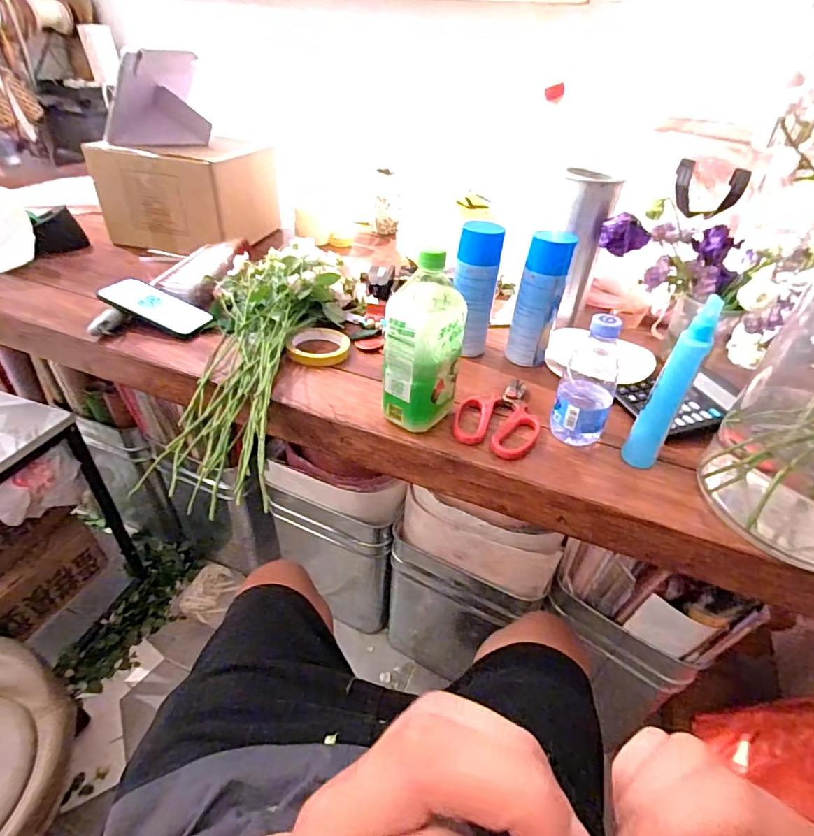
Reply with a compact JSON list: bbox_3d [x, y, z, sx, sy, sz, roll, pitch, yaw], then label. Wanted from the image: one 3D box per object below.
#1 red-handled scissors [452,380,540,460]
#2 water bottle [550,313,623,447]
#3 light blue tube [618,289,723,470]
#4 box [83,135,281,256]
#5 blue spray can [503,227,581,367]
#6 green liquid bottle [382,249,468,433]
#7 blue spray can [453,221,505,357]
[{"bbox_3d":[0.124,-0.008,0.628,0.104,0.014,0.158,16,40,13],"label":"red-handled scissors"},{"bbox_3d":[0.222,-0.042,0.571,0.066,0.159,0.068,20,42,18],"label":"water bottle"},{"bbox_3d":[0.292,-0.029,0.522,0.039,0.201,0.029,28,44,25],"label":"light blue tube"},{"bbox_3d":[-0.468,-0.505,1.053,0.274,0.190,0.271,10,39,7],"label":"box"},{"bbox_3d":[0.195,-0.171,0.700,0.061,0.185,0.052,14,40,11],"label":"blue spray can"},{"bbox_3d":[0.018,-0.084,0.554,0.075,0.197,0.073,24,43,22],"label":"green liquid bottle"},{"bbox_3d":[0.101,-0.189,0.707,0.053,0.182,0.056,3,39,-2],"label":"blue spray can"}]

